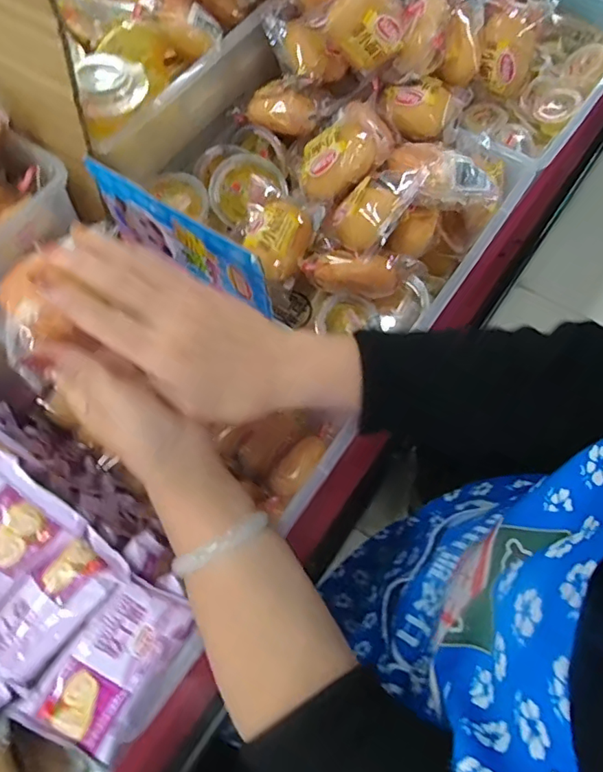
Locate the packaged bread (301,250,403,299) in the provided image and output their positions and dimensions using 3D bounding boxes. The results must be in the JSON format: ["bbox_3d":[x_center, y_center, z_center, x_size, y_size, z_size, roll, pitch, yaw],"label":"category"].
[{"bbox_3d":[0.046,-0.106,0.469,0.085,0.047,0.031,11,67,6],"label":"packaged bread"}]

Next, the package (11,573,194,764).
[{"bbox_3d":[-0.116,0.170,0.327,0.058,0.025,0.095,36,62,-2],"label":"package"}]

